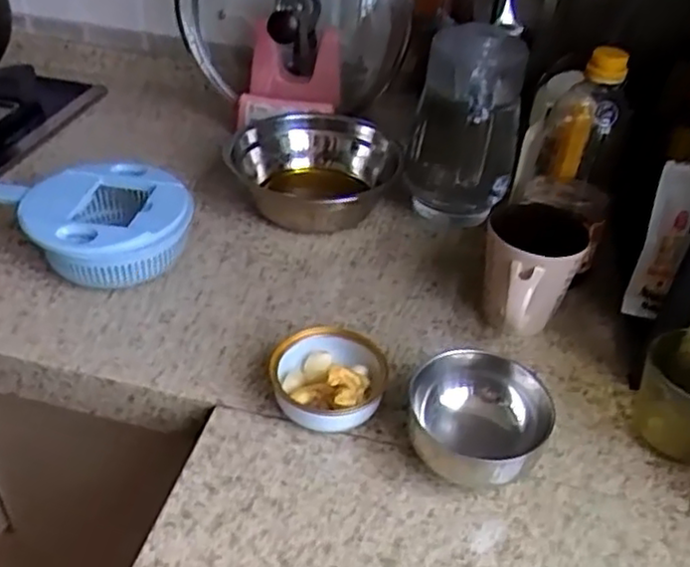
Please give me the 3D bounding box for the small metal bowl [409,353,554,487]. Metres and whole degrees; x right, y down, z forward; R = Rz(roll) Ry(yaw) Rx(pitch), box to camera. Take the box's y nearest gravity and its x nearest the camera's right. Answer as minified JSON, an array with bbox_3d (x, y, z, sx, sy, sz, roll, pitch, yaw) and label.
[{"bbox_3d":[0.105,0.112,0.563,0.107,0.076,0.103,3,38,-2],"label":"small metal bowl"}]

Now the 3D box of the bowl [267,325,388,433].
[{"bbox_3d":[-0.015,0.084,0.606,0.097,0.049,0.102,3,38,-2],"label":"bowl"}]

